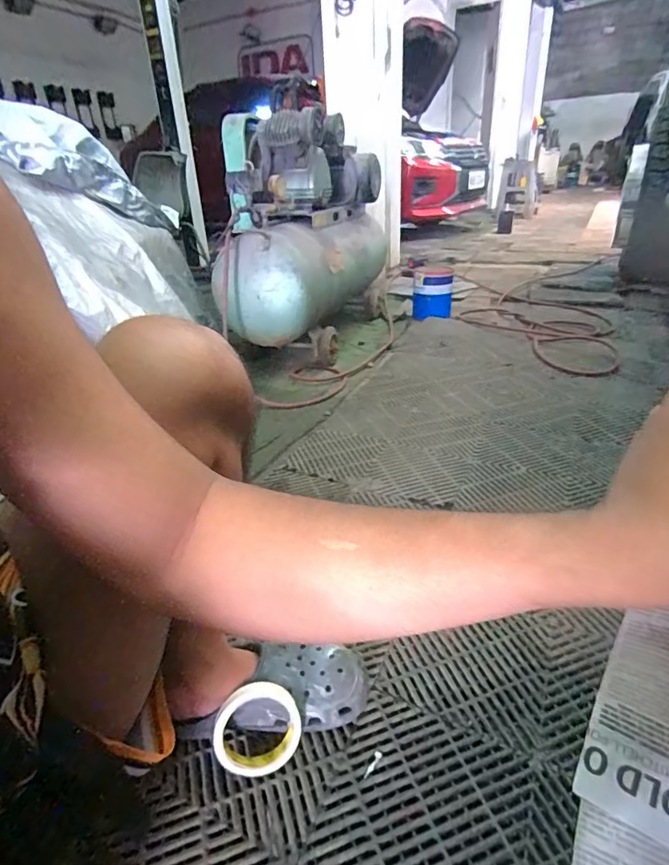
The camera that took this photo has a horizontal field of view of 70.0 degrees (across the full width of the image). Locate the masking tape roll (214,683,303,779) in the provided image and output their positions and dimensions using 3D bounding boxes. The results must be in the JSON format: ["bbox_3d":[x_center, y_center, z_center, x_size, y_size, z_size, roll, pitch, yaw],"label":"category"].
[{"bbox_3d":[-0.088,0.340,0.547,0.098,0.023,0.094,28,73,-8],"label":"masking tape roll"}]

